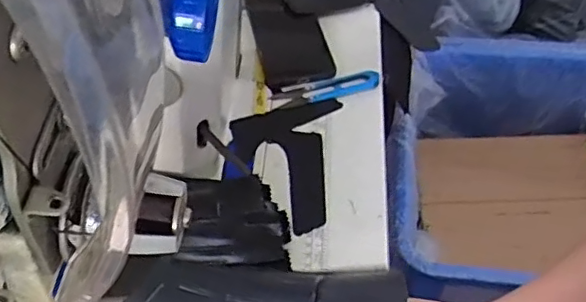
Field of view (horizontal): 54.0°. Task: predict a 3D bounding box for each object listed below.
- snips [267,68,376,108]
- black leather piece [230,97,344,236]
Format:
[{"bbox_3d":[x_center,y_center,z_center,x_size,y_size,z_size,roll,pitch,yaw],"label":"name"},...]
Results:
[{"bbox_3d":[0.035,-0.064,0.605,0.110,0.007,0.027,-11,62,1],"label":"snips"},{"bbox_3d":[0.014,0.007,0.553,0.110,0.011,0.144,-19,54,-17],"label":"black leather piece"}]

